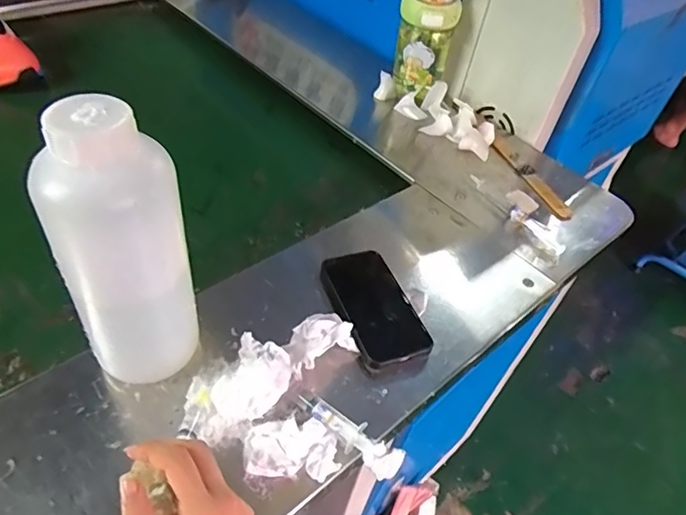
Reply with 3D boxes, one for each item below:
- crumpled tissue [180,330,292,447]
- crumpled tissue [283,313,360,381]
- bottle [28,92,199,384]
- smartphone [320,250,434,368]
[{"bbox_3d":[-0.094,0.112,0.454,0.102,0.041,0.073,-19,52,-25],"label":"crumpled tissue"},{"bbox_3d":[-0.023,0.081,0.498,0.070,0.033,0.041,-21,52,-26],"label":"crumpled tissue"},{"bbox_3d":[-0.165,0.006,0.393,0.091,0.238,0.069,-13,49,-20],"label":"bottle"},{"bbox_3d":[0.032,0.050,0.557,0.075,0.015,0.150,-17,46,-12],"label":"smartphone"}]

